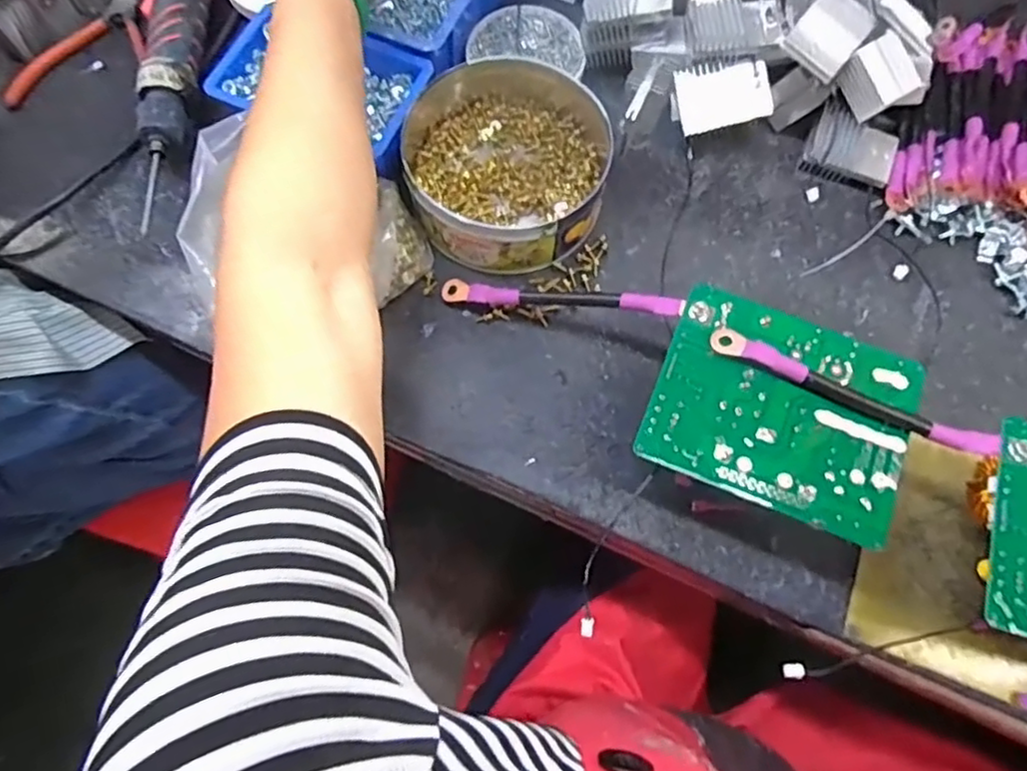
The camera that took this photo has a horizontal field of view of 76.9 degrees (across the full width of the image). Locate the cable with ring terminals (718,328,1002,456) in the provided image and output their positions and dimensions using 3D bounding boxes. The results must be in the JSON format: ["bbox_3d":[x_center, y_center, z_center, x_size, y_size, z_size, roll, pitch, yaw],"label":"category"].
[{"bbox_3d":[0.203,0.003,0.389,0.171,0.009,0.016,23,73,7],"label":"cable with ring terminals"}]

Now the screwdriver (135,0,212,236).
[{"bbox_3d":[-0.274,-0.259,0.514,0.049,0.048,0.279,-2,72,-1],"label":"screwdriver"}]

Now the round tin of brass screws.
[{"bbox_3d":[-0.005,-0.176,0.491,0.148,0.052,0.178,-7,72,-3],"label":"round tin of brass screws"}]

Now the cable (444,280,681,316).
[{"bbox_3d":[0.028,-0.061,0.443,0.173,0.010,0.016,7,71,22],"label":"cable"}]

